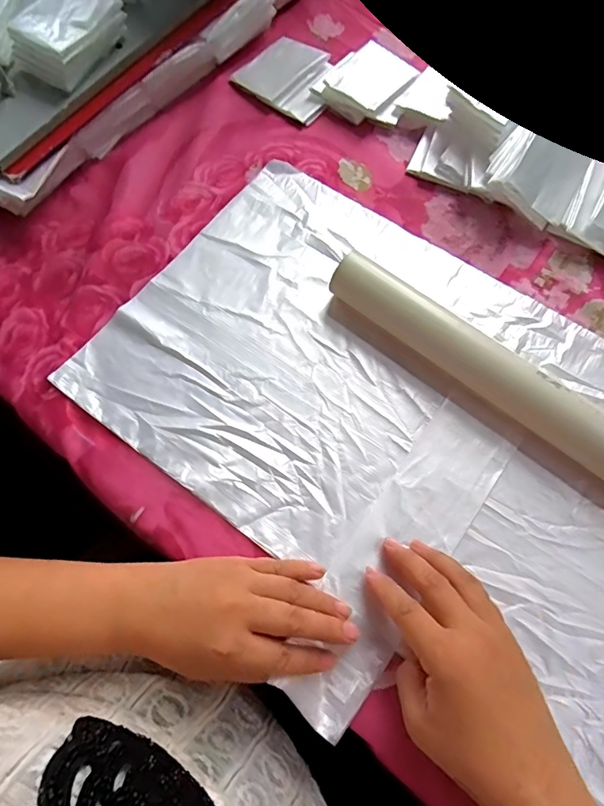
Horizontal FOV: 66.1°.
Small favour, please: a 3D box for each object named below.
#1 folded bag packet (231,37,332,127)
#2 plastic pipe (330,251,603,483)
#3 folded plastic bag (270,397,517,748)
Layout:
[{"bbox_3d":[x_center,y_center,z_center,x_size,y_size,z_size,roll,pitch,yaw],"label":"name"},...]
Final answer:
[{"bbox_3d":[-0.011,-0.327,0.469,0.093,0.012,0.084,32,74,12],"label":"folded bag packet"},{"bbox_3d":[0.167,0.000,0.336,0.344,0.041,0.033,38,75,14],"label":"plastic pipe"},{"bbox_3d":[0.067,0.101,0.319,0.063,0.013,0.229,34,74,14],"label":"folded plastic bag"}]

